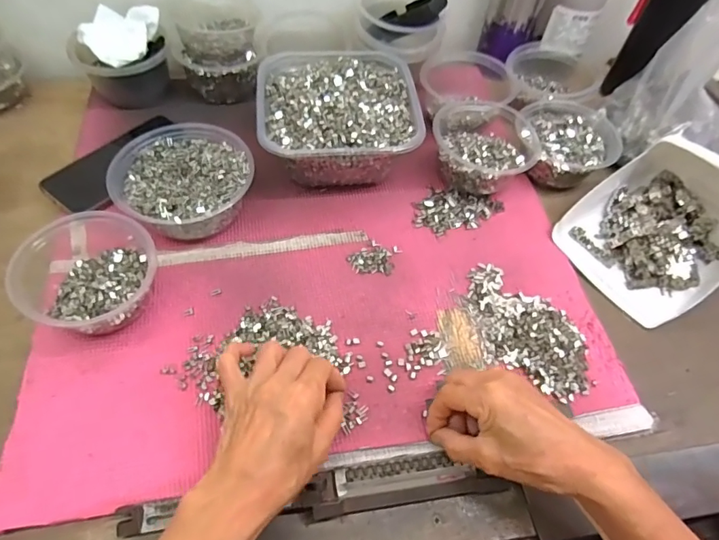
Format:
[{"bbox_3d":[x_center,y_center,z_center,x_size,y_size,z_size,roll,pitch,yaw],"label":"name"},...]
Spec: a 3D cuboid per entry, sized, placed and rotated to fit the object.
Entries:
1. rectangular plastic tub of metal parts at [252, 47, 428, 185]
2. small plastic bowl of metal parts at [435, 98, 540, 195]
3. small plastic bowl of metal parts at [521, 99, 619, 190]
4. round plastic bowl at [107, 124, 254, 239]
[{"bbox_3d":[-0.026,-0.175,0.538,0.171,0.079,0.174,-4,56,-7],"label":"rectangular plastic tub of metal parts"},{"bbox_3d":[0.141,-0.146,0.541,0.116,0.061,0.126,2,56,-3],"label":"small plastic bowl of metal parts"},{"bbox_3d":[0.246,-0.153,0.564,0.116,0.042,0.113,10,56,3],"label":"small plastic bowl of metal parts"},{"bbox_3d":[-0.181,-0.090,0.490,0.129,0.055,0.131,2,56,-3],"label":"round plastic bowl"}]

